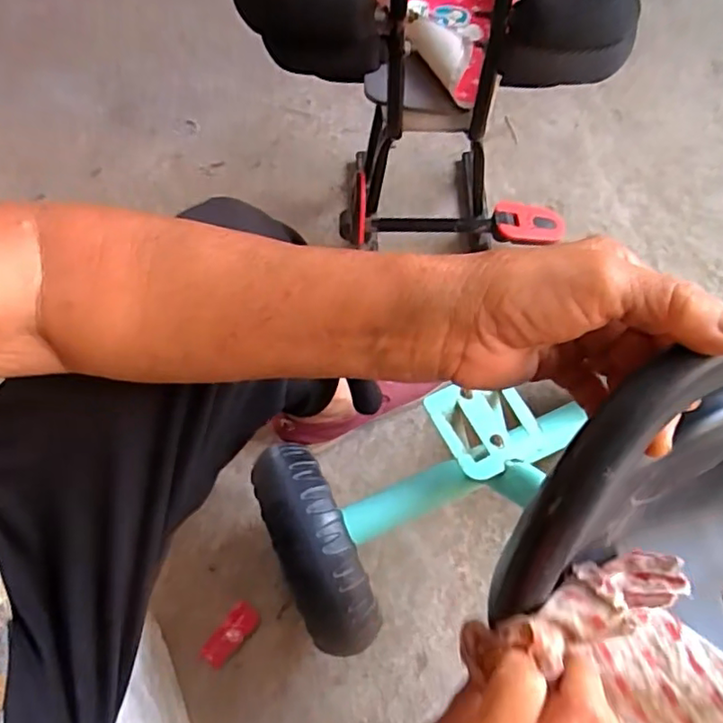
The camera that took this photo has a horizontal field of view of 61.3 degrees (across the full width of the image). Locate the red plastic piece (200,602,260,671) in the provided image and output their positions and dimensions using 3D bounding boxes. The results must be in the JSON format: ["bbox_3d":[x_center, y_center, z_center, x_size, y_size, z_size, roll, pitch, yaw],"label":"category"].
[{"bbox_3d":[-0.138,0.290,0.644,0.032,0.004,0.070,32,69,17],"label":"red plastic piece"}]

